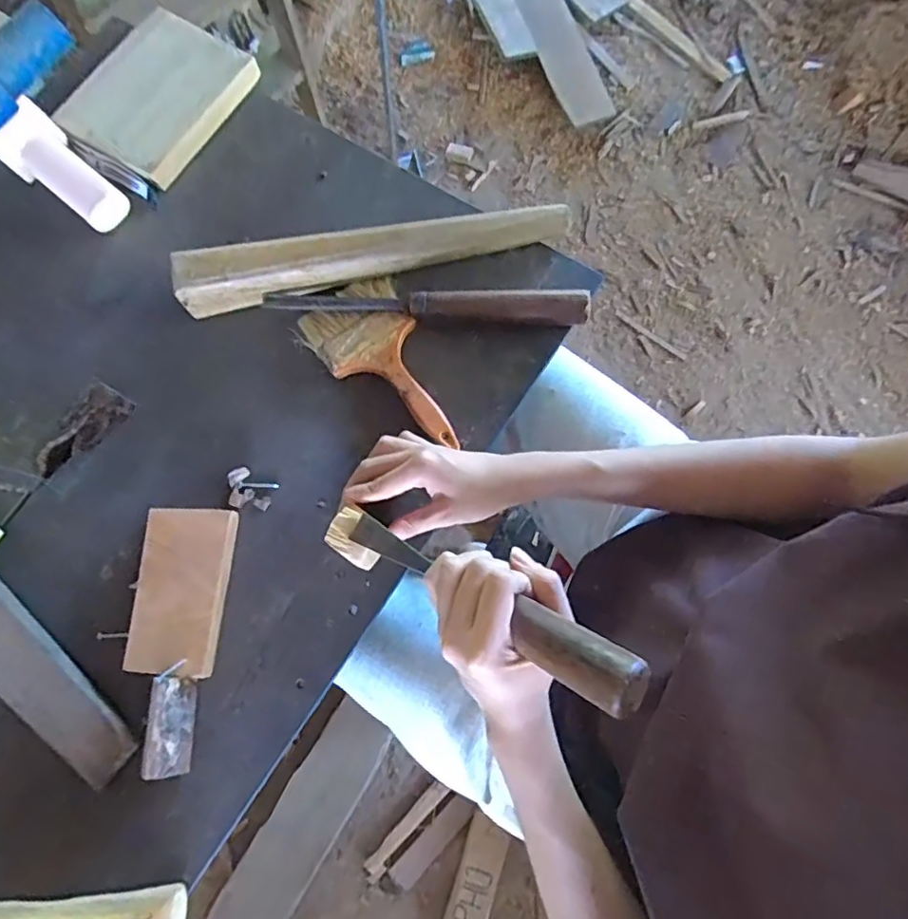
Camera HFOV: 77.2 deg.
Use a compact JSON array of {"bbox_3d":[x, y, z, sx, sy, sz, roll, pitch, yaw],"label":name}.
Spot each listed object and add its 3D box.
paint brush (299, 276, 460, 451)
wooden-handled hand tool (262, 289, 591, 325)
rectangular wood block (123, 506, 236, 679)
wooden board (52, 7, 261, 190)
[{"bbox_3d":[-0.064,-0.084,0.513,0.089,0.010,0.177,-30,75,-4],"label":"paint brush"},{"bbox_3d":[-0.028,-0.143,0.515,0.291,0.026,0.028,3,75,5],"label":"wooden-handled hand tool"},{"bbox_3d":[-0.223,0.106,0.466,0.071,0.011,0.130,1,75,4],"label":"rectangular wood block"},{"bbox_3d":[-0.310,-0.388,0.601,0.157,0.017,0.175,32,79,11],"label":"wooden board"}]

